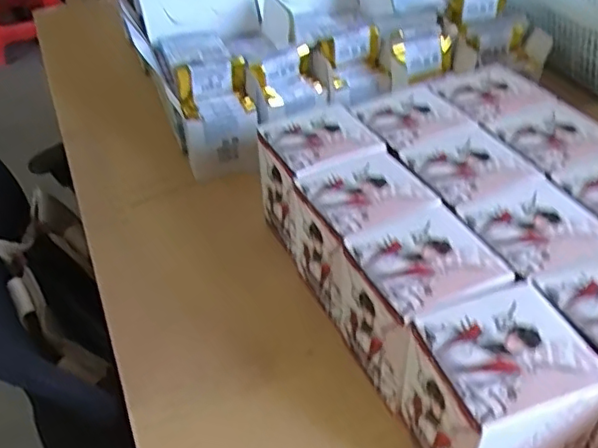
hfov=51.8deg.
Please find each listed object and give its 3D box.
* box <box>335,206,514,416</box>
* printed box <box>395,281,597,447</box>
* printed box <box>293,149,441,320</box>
[{"bbox_3d":[0.084,0.061,0.448,0.087,0.112,0.094,-17,43,-16],"label":"box"},{"bbox_3d":[0.124,0.114,0.389,0.090,0.114,0.086,-15,42,-15],"label":"printed box"},{"bbox_3d":[0.050,0.009,0.495,0.087,0.091,0.081,-18,43,-18],"label":"printed box"}]

